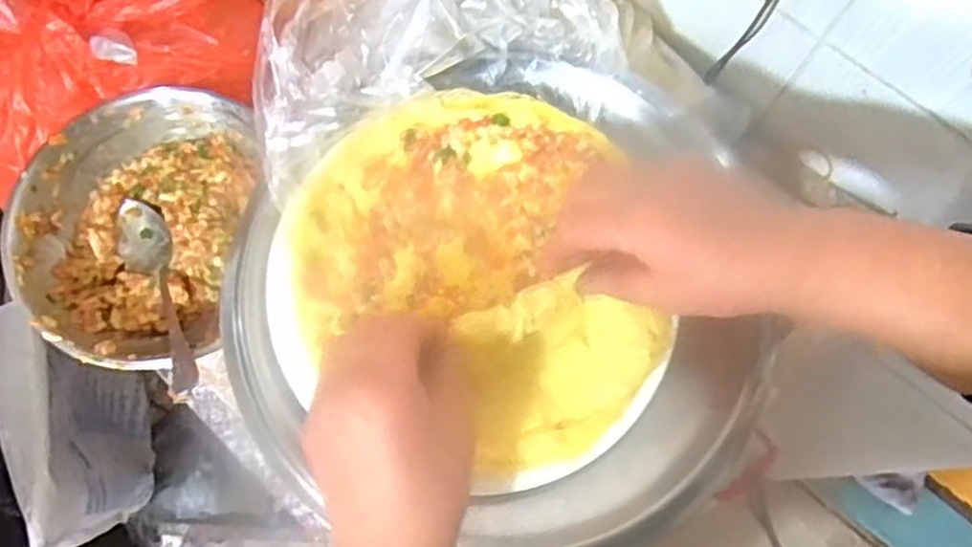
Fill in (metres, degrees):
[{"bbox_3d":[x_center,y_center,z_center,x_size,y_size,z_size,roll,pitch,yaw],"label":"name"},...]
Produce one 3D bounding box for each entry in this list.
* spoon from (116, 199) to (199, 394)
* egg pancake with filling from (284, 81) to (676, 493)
[{"bbox_3d":[-0.218,0.015,0.472,0.034,0.028,0.163,-26,55,-10],"label":"spoon"},{"bbox_3d":[-0.009,0.000,0.404,0.191,0.028,0.219,-14,73,-6],"label":"egg pancake with filling"}]

